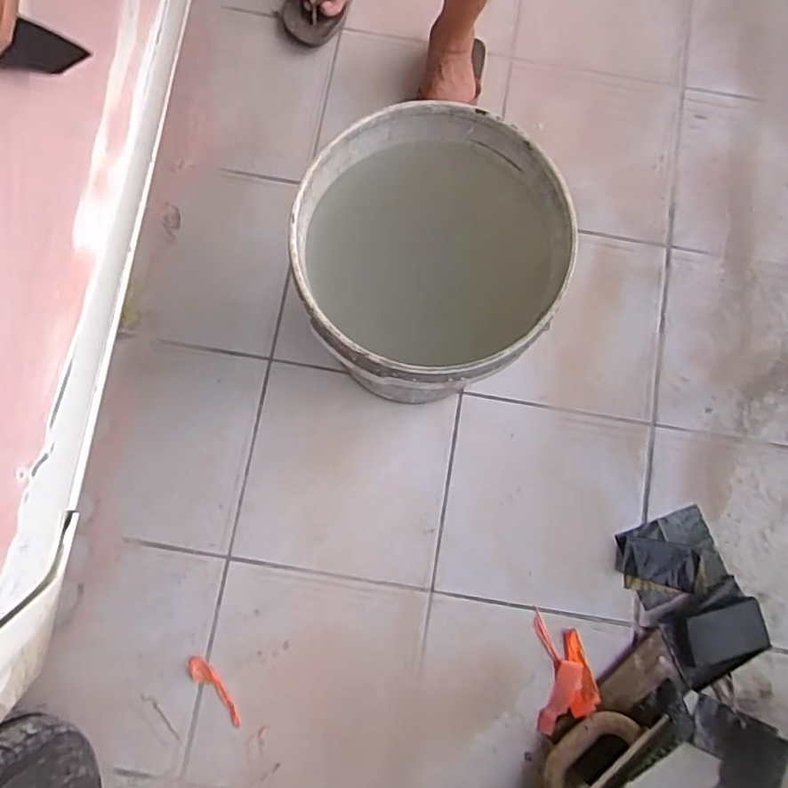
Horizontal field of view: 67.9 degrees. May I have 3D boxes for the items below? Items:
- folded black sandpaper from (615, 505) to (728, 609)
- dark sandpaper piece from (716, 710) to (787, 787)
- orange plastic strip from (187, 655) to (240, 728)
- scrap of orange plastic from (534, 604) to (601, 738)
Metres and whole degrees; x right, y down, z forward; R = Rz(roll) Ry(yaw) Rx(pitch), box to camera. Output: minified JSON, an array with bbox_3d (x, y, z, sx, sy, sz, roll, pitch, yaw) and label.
[{"bbox_3d":[0.413,0.246,0.879,0.145,0.012,0.117,-18,80,-4],"label":"folded black sandpaper"},{"bbox_3d":[0.499,0.520,0.815,0.083,0.009,0.122,23,85,5],"label":"dark sandpaper piece"},{"bbox_3d":[-0.255,0.425,0.842,0.114,0.007,0.032,44,82,7],"label":"orange plastic strip"},{"bbox_3d":[0.246,0.403,0.844,0.082,0.023,0.158,-3,79,-1],"label":"scrap of orange plastic"}]

